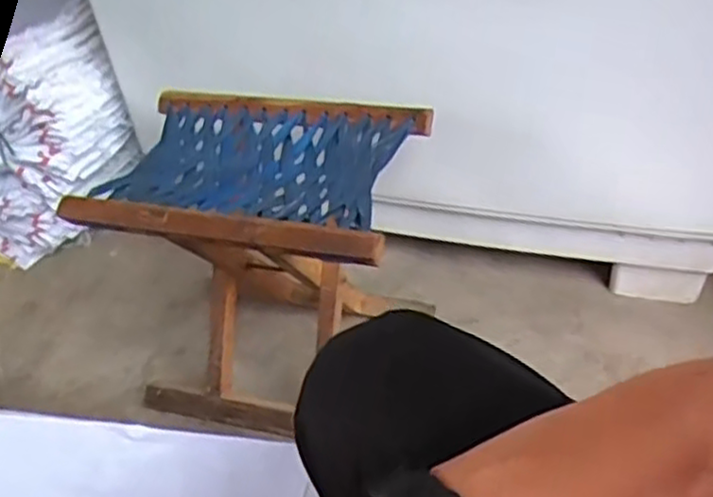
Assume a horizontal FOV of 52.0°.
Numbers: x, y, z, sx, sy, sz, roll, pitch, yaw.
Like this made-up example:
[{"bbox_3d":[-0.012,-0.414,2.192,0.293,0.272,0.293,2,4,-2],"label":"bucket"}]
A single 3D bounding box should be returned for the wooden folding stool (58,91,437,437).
[{"bbox_3d":[-0.089,0.019,0.778,0.307,0.286,0.214,9,43,19],"label":"wooden folding stool"}]

